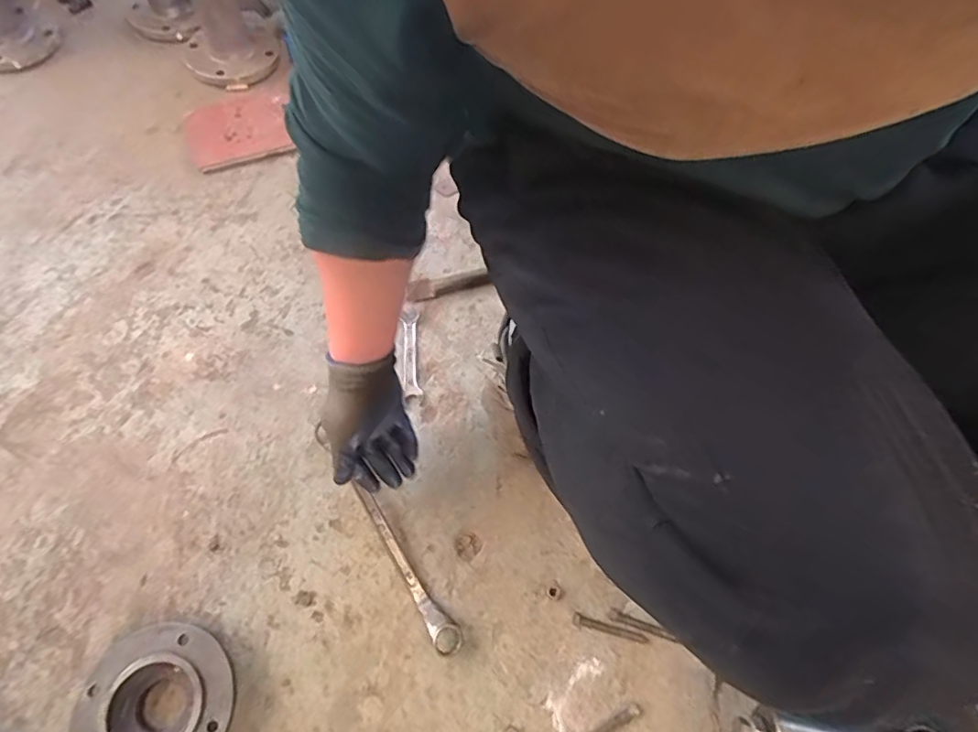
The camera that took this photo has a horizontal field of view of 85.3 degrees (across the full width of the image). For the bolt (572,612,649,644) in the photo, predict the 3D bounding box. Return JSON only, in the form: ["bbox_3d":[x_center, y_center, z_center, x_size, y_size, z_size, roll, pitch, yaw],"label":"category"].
[{"bbox_3d":[0.142,0.311,0.626,0.089,0.008,0.014,14,63,3],"label":"bolt"}]

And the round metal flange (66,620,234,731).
[{"bbox_3d":[-0.346,0.355,0.554,0.145,0.039,0.154,2,63,-3],"label":"round metal flange"}]

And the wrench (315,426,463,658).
[{"bbox_3d":[-0.132,0.201,0.652,0.031,0.030,0.324,-31,70,-18],"label":"wrench"}]

